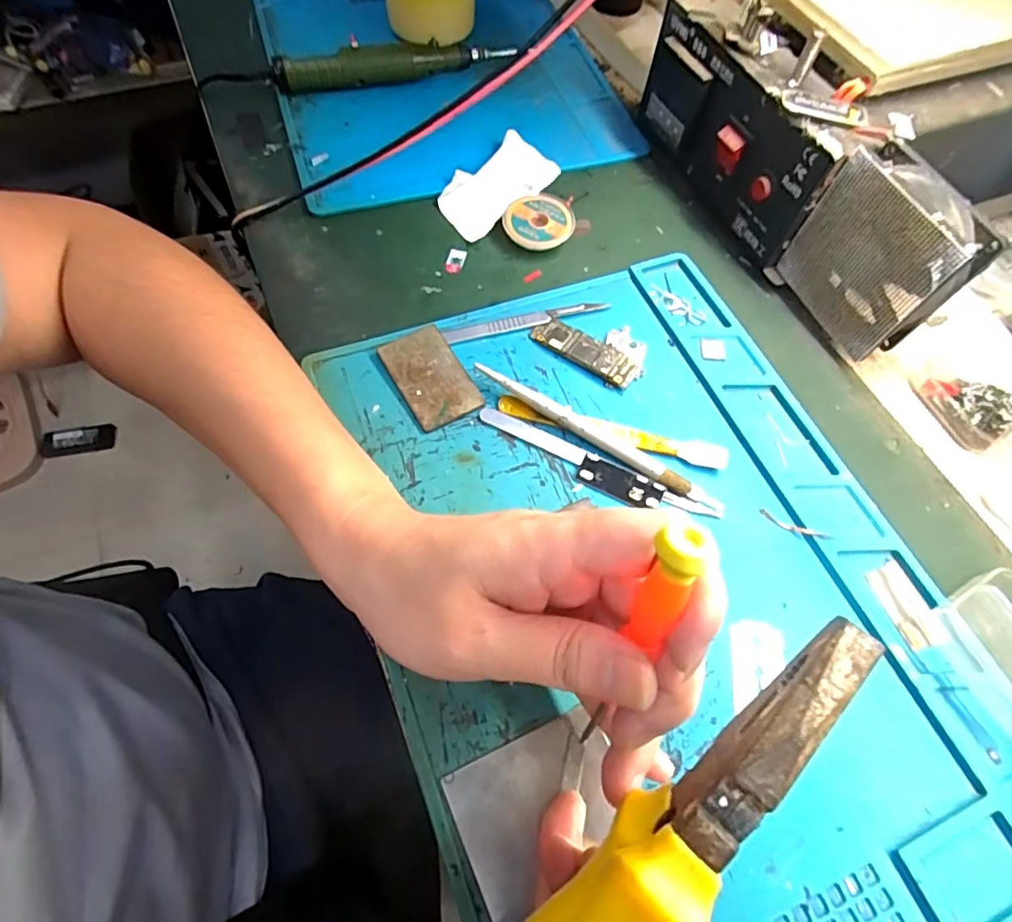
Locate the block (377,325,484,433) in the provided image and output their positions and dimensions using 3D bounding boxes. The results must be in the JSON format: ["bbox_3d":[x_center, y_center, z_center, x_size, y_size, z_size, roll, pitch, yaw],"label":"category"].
[{"bbox_3d":[-0.041,-0.045,0.299,0.037,0.006,0.059,-27,67,-15],"label":"block"}]

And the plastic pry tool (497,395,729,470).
[{"bbox_3d":[0.055,-0.017,0.290,0.121,0.006,0.014,16,63,6],"label":"plastic pry tool"}]

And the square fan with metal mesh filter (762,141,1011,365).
[{"bbox_3d":[0.196,-0.106,0.298,0.029,0.087,0.080,-24,66,-14],"label":"square fan with metal mesh filter"}]

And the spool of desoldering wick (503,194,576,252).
[{"bbox_3d":[0.022,-0.151,0.352,0.042,0.014,0.038,-27,67,-15],"label":"spool of desoldering wick"}]

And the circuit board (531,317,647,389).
[{"bbox_3d":[0.050,-0.068,0.315,0.063,0.007,0.036,31,66,13],"label":"circuit board"}]

